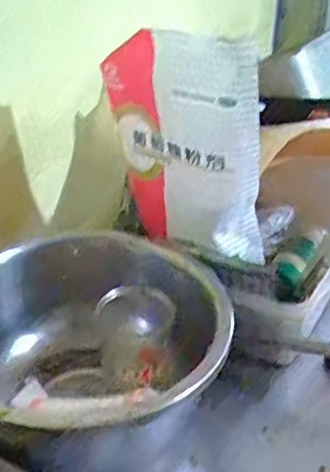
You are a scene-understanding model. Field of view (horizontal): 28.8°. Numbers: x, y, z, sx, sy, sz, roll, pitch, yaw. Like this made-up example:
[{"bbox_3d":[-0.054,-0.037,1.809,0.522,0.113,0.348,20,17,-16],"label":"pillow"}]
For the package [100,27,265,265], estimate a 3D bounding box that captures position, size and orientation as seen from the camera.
[{"bbox_3d":[0.030,-0.081,0.554,0.083,0.204,0.149,-26,40,-36],"label":"package"}]

